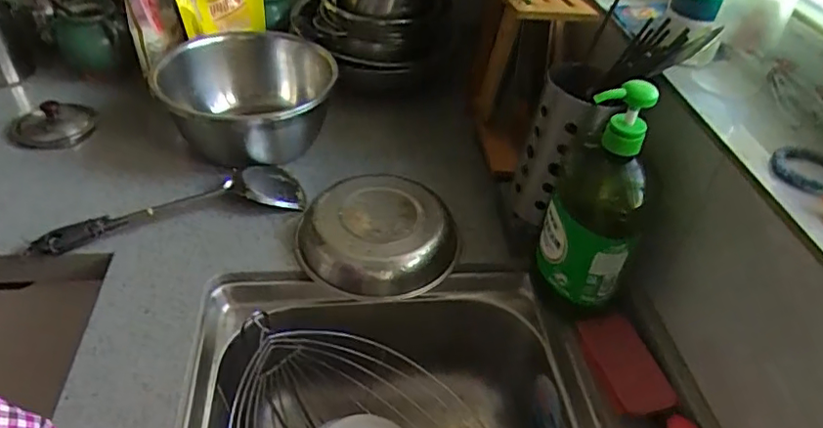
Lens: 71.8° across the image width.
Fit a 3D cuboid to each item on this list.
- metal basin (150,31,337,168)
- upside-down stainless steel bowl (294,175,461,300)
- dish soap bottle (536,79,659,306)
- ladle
[{"bbox_3d":[-0.236,-0.174,0.838,0.239,0.094,0.256,3,42,-3],"label":"metal basin"},{"bbox_3d":[-0.043,0.021,0.707,0.187,0.049,0.184,3,42,-3],"label":"upside-down stainless steel bowl"},{"bbox_3d":[0.190,-0.021,0.573,0.094,0.223,0.094,23,44,19],"label":"dish soap bottle"},{"bbox_3d":[-0.297,-0.013,0.718,0.312,0.030,0.080,-12,44,-19],"label":"ladle"}]

